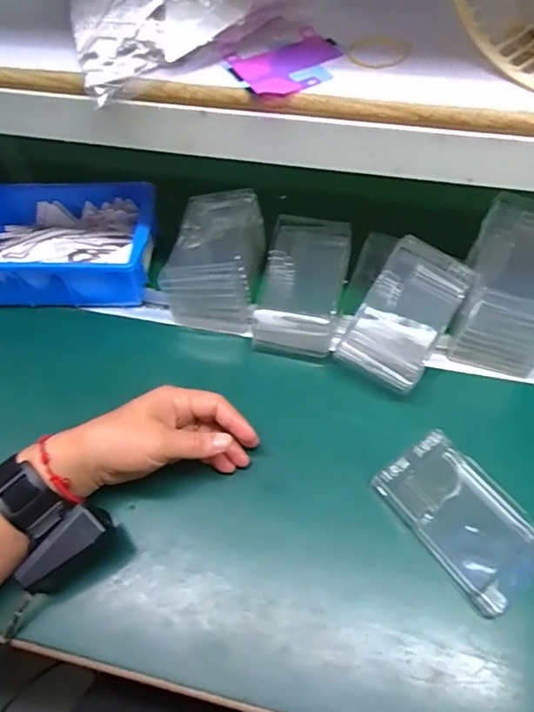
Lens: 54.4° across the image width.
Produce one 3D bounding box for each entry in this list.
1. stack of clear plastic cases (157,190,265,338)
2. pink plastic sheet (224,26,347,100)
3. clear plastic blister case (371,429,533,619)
[{"bbox_3d":[-0.051,-0.098,0.531,0.088,0.074,0.126,4,56,6],"label":"stack of clear plastic cases"},{"bbox_3d":[0.019,-0.209,0.373,0.086,0.009,0.069,-28,59,-15],"label":"pink plastic sheet"},{"bbox_3d":[0.154,0.129,0.412,0.077,0.031,0.125,-33,60,-18],"label":"clear plastic blister case"}]

